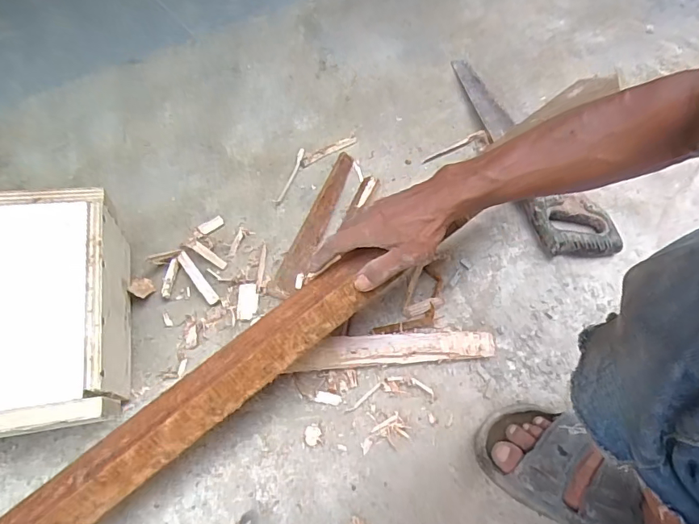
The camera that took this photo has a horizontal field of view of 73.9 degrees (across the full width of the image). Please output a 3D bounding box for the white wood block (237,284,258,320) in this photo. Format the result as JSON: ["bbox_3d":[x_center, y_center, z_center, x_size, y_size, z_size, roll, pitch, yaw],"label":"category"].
[{"bbox_3d":[-0.136,0.053,0.620,0.026,0.008,0.048,-2,68,-4],"label":"white wood block"}]

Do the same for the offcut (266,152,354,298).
[{"bbox_3d":[-0.045,-0.067,0.682,0.034,0.016,0.269,20,57,10],"label":"offcut"}]

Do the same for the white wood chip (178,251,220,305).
[{"bbox_3d":[-0.204,0.021,0.622,0.014,0.007,0.082,-35,85,-23],"label":"white wood chip"}]

